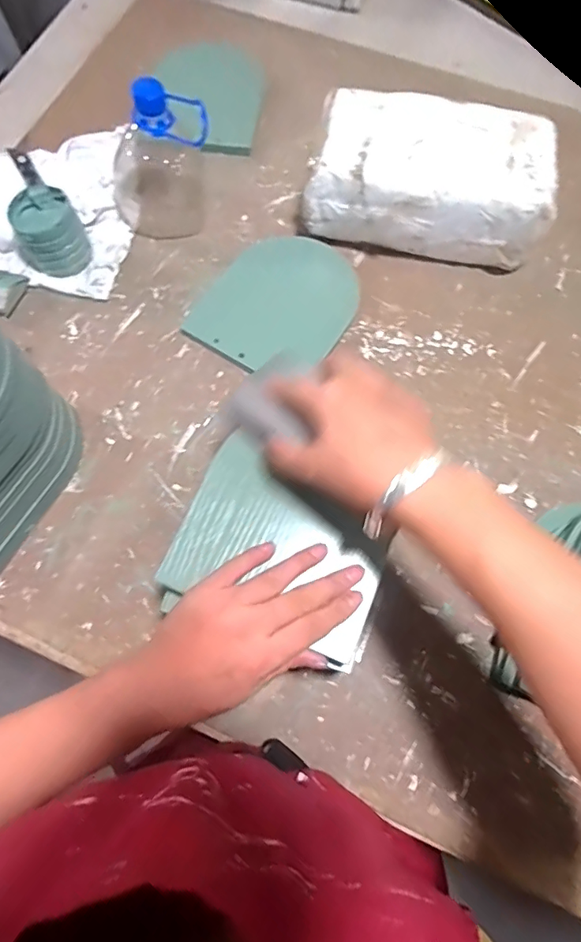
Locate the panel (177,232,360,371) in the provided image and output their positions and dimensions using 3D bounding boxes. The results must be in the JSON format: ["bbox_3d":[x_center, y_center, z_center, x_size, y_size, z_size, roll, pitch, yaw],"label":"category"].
[{"bbox_3d":[-0.008,-0.180,0.521,0.139,0.011,0.178,34,74,4],"label":"panel"}]

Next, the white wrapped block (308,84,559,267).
[{"bbox_3d":[0.146,-0.300,0.520,0.244,0.112,0.112,9,71,3],"label":"white wrapped block"}]

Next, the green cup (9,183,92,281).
[{"bbox_3d":[-0.257,-0.255,0.521,0.066,0.064,0.059,-29,73,-9],"label":"green cup"}]

